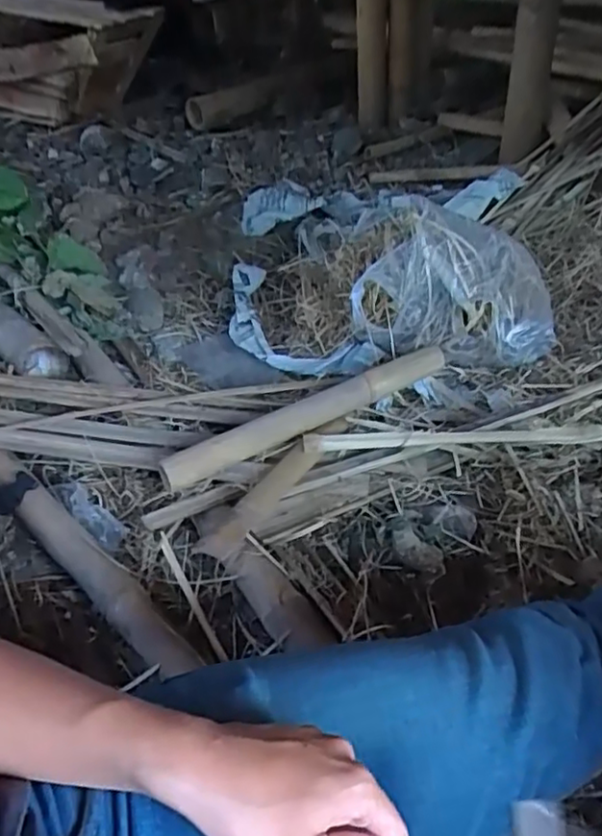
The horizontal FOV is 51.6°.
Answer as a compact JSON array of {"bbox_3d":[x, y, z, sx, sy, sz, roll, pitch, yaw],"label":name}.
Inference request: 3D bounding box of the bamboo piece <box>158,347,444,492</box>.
[{"bbox_3d":[0.017,-0.008,0.866,0.448,0.033,0.048,-23,45,-23],"label":"bamboo piece"}]

